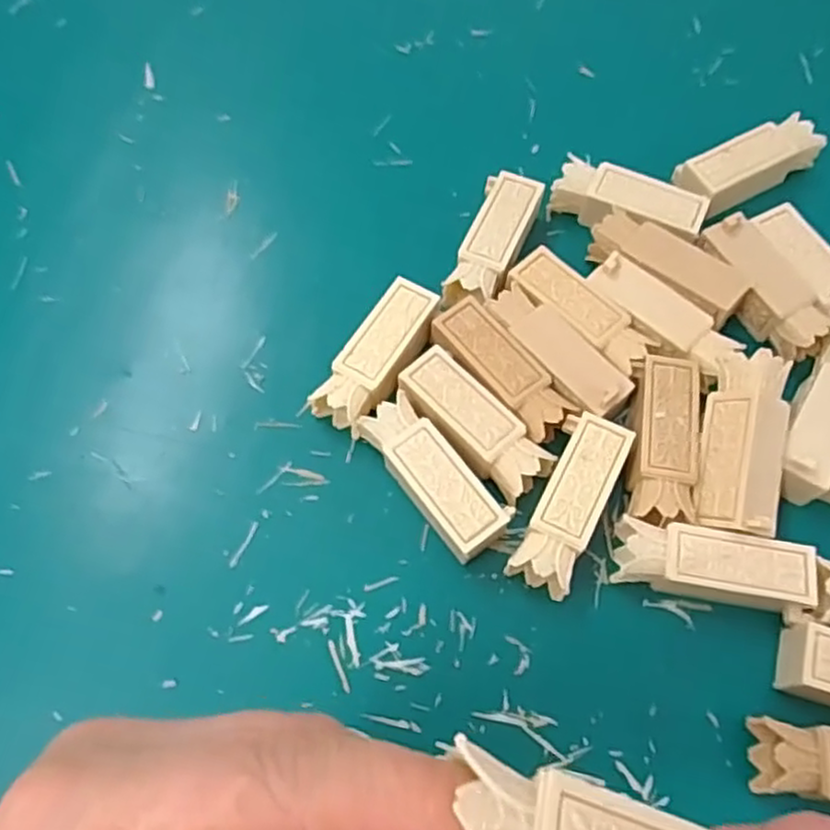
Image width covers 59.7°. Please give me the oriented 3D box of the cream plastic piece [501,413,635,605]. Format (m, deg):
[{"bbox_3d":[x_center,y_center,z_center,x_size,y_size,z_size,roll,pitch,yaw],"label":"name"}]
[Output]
[{"bbox_3d":[0.053,0.031,0.251,0.022,0.019,0.063,25,68,12],"label":"cream plastic piece"}]

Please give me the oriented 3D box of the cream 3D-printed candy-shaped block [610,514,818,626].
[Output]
[{"bbox_3d":[0.098,0.052,0.241,0.062,0.019,0.024,10,66,5],"label":"cream 3D-printed candy-shaped block"}]

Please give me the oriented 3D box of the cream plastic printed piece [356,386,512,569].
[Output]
[{"bbox_3d":[0.006,0.023,0.255,0.024,0.020,0.061,-38,70,-15],"label":"cream plastic printed piece"}]

